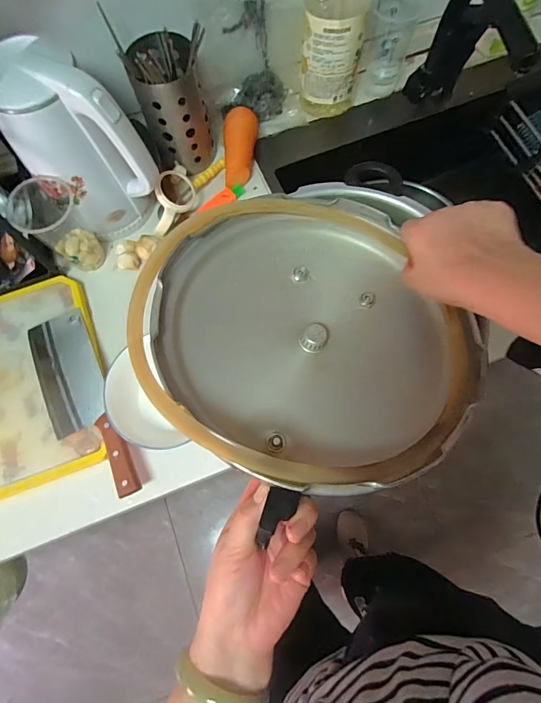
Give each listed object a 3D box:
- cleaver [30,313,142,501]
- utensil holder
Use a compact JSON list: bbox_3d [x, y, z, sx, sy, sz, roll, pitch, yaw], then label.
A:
[{"bbox_3d":[-0.273,0.072,0.538,0.088,0.026,0.289,-25,74,-6],"label":"cleaver"},{"bbox_3d":[-0.150,-0.385,0.595,0.099,0.189,0.119,-9,73,-1],"label":"utensil holder"}]

